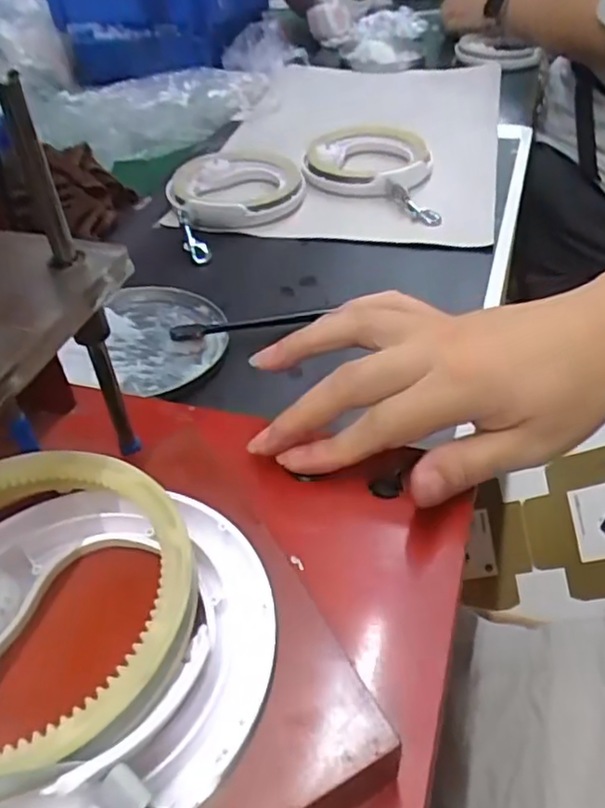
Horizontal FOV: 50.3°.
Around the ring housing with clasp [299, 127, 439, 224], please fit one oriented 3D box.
[{"bbox_3d":[0.068,-0.247,0.670,0.130,0.027,0.202,0,43,5],"label":"ring housing with clasp"}]

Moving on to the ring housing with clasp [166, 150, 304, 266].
[{"bbox_3d":[-0.078,-0.206,0.630,0.124,0.032,0.165,31,53,32],"label":"ring housing with clasp"}]

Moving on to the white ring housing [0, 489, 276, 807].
[{"bbox_3d":[-0.077,0.077,0.221,0.129,0.028,0.127,-2,42,2],"label":"white ring housing"}]

